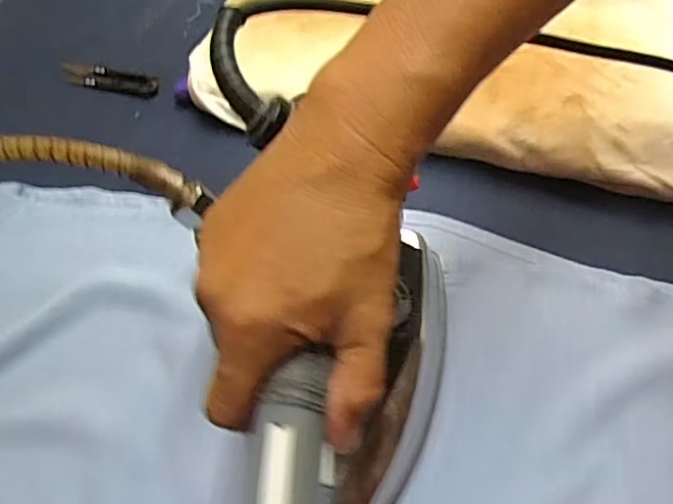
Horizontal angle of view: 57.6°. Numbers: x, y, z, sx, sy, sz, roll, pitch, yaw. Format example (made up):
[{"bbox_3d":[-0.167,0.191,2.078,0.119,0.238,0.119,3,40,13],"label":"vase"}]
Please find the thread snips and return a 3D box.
[{"bbox_3d":[-0.191,-0.145,0.513,0.098,0.004,0.022,14,74,18],"label":"thread snips"}]

